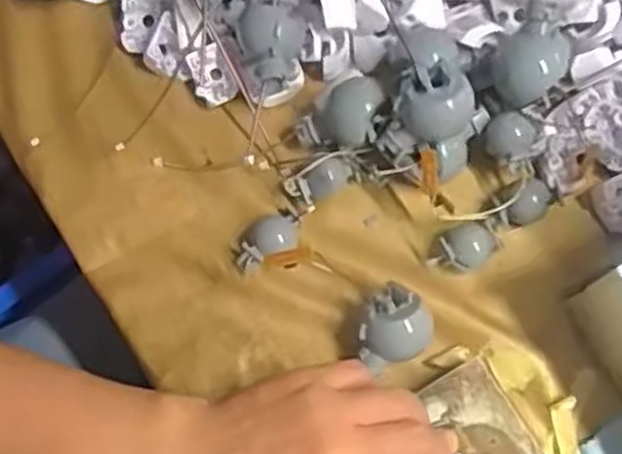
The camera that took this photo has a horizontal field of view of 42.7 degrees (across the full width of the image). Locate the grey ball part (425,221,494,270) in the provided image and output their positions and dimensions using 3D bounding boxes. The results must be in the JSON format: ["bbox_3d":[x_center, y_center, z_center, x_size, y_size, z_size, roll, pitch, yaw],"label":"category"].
[{"bbox_3d":[0.078,0.011,0.410,0.037,0.019,0.023,-26,75,-7],"label":"grey ball part"}]

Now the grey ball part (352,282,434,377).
[{"bbox_3d":[0.039,0.050,0.393,0.038,0.028,0.035,0,73,0],"label":"grey ball part"}]

